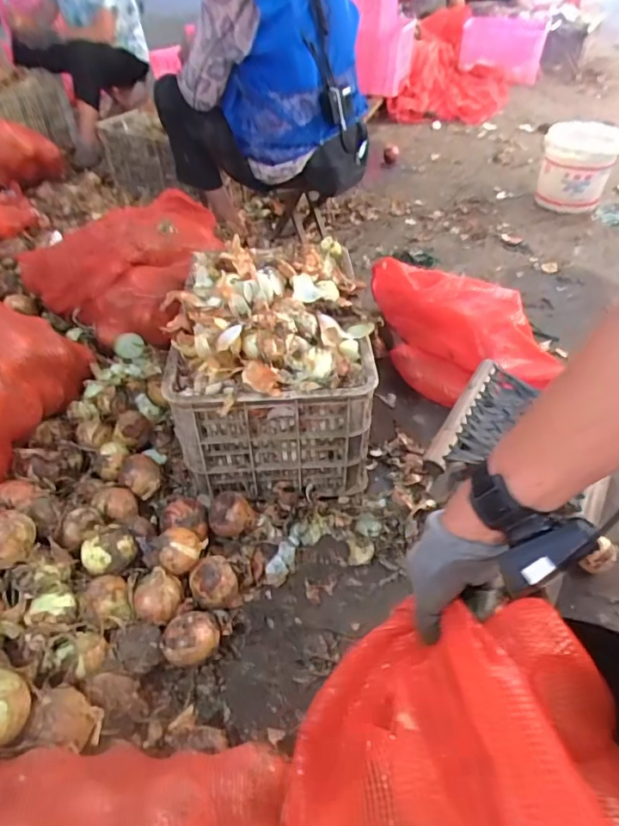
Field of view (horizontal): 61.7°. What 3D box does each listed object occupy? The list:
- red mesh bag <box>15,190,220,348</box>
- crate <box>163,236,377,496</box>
[{"bbox_3d":[-0.413,-0.416,1.346,0.454,0.181,0.547,29,52,27],"label":"red mesh bag"},{"bbox_3d":[-0.073,-0.120,1.067,0.353,0.308,0.503,-5,44,-3],"label":"crate"}]

